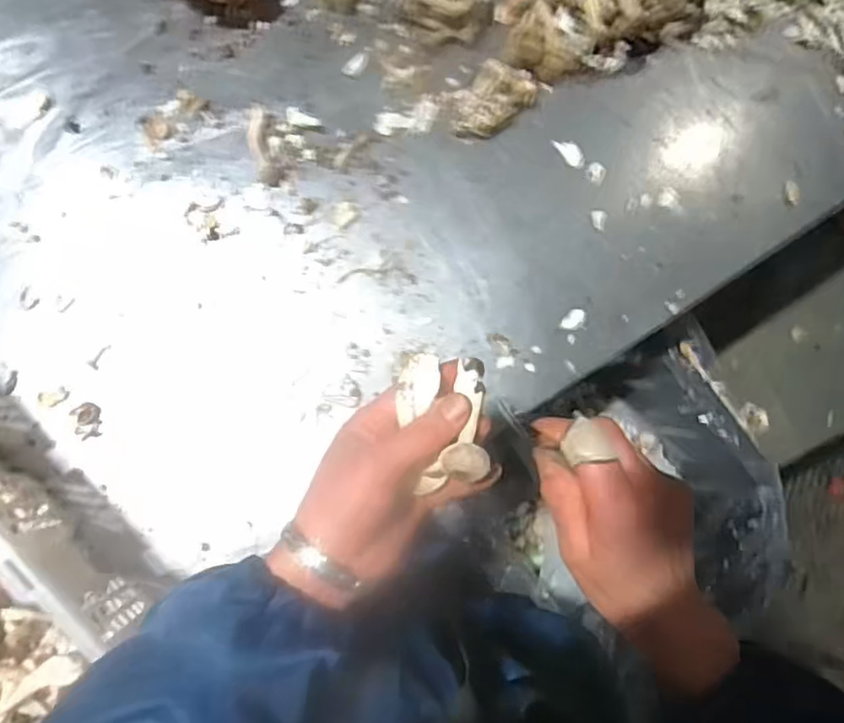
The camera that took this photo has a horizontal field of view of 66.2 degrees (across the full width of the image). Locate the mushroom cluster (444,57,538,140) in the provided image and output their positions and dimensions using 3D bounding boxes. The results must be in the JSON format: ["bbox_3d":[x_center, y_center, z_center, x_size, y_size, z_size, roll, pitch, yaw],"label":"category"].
[{"bbox_3d":[0.072,-0.269,0.660,0.095,0.036,0.061,-37,90,-7],"label":"mushroom cluster"}]

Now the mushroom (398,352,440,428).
[{"bbox_3d":[-0.002,0.015,0.369,0.019,0.015,0.038,7,72,25],"label":"mushroom"}]

